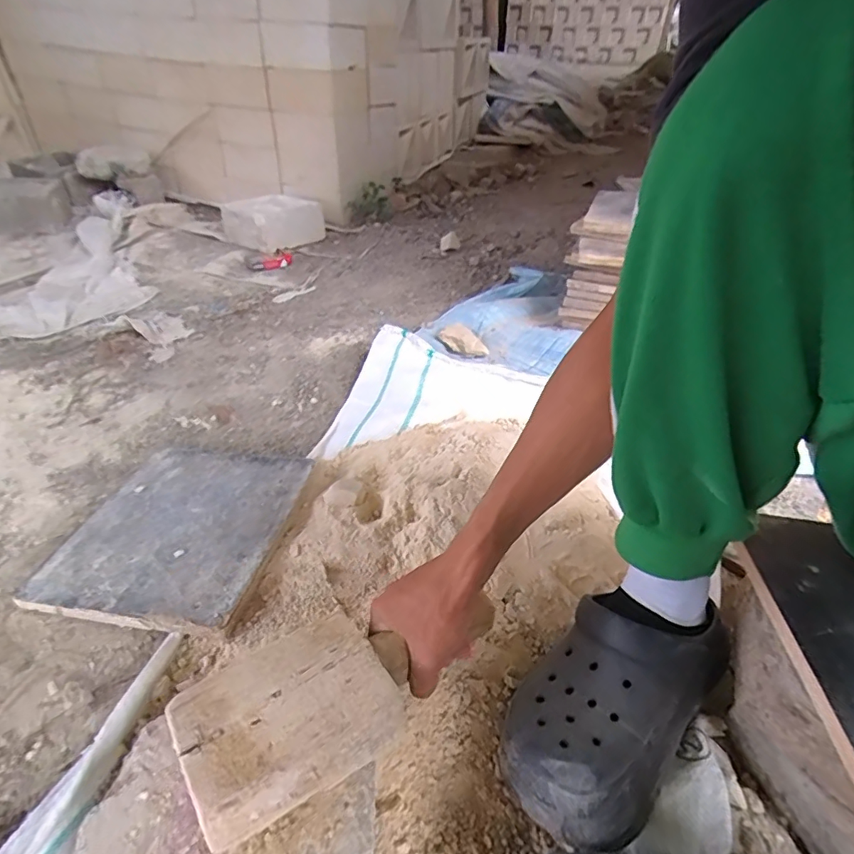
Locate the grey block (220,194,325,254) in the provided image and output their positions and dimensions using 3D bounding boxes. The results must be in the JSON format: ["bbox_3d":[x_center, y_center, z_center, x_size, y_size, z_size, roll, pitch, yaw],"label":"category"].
[{"bbox_3d":[-0.437,-0.601,1.437,0.221,0.104,0.246,27,45,30],"label":"grey block"}]

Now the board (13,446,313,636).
[{"bbox_3d":[-0.289,0.111,0.587,0.244,0.022,0.254,8,38,9],"label":"board"}]

